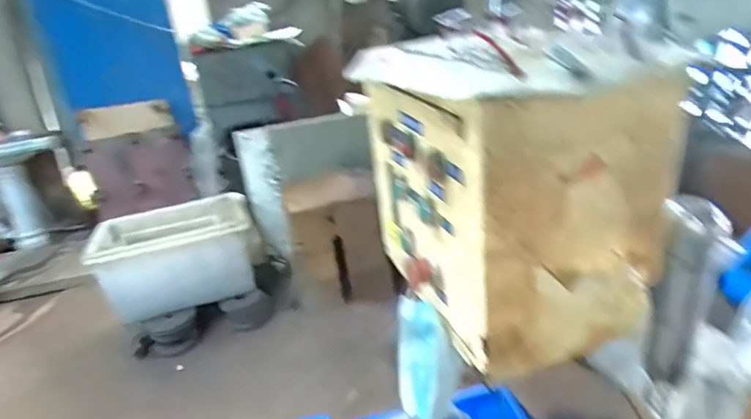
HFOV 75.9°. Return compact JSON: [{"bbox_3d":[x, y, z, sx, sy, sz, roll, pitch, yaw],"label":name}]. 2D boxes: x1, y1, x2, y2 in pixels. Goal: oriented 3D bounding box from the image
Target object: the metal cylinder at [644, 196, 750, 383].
[{"bbox_3d":[0.362,0.108,0.574,0.069,0.232,0.054,13,32,37],"label":"metal cylinder"}]

